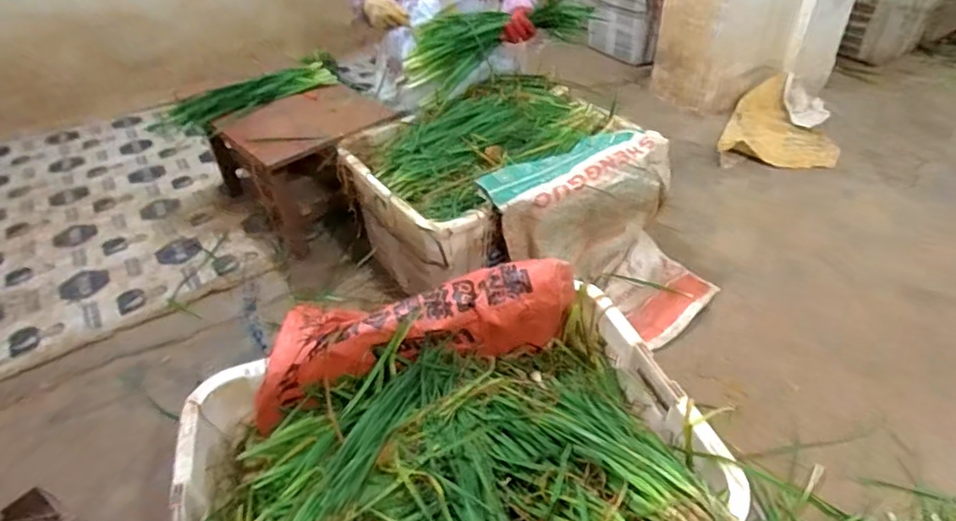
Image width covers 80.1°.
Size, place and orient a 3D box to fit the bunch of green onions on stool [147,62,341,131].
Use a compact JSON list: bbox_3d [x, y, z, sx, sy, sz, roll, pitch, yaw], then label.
[{"bbox_3d":[-0.667,-0.496,1.713,0.474,0.081,0.146,-32,48,-32],"label":"bunch of green onions on stool"}]

